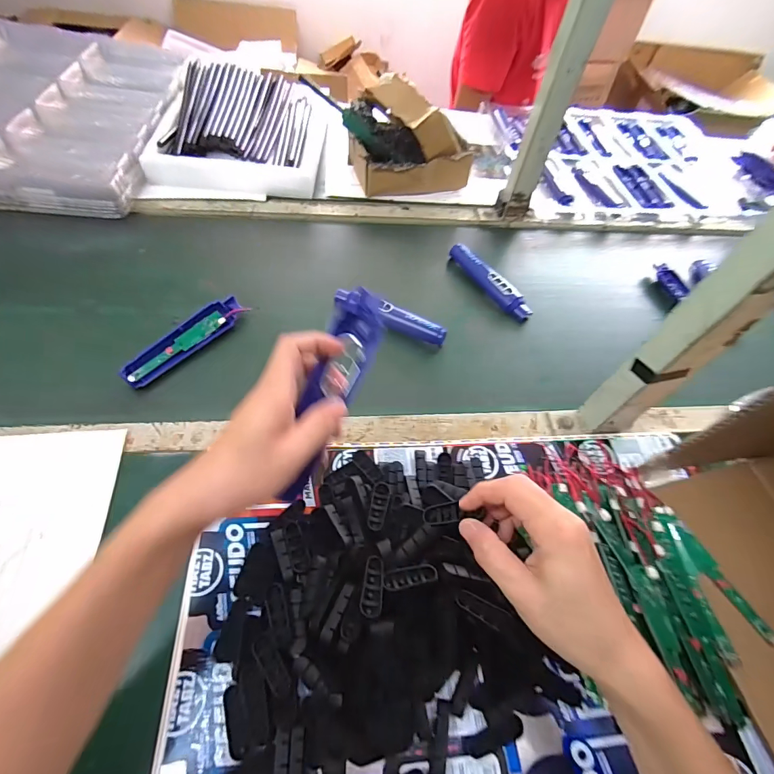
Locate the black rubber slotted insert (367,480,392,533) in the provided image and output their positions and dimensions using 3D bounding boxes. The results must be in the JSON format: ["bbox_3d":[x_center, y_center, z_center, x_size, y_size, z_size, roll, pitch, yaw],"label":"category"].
[{"bbox_3d":[-0.007,0.114,0.390,0.017,0.005,0.050,13,46,1],"label":"black rubber slotted insert"}]

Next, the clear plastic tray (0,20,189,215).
[{"bbox_3d":[-0.642,-0.562,0.785,0.455,0.063,0.638,5,55,-5],"label":"clear plastic tray"}]

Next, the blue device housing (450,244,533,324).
[{"bbox_3d":[0.165,-0.170,0.651,0.032,0.032,0.167,-26,63,-23],"label":"blue device housing"}]

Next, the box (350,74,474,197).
[{"bbox_3d":[0.036,-0.470,0.755,0.205,0.119,0.189,-9,57,-14],"label":"box"}]

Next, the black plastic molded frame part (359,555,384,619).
[{"bbox_3d":[-0.011,0.165,0.336,0.017,0.007,0.049,7,42,0],"label":"black plastic molded frame part"}]

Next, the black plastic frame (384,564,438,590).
[{"bbox_3d":[0.020,0.165,0.352,0.046,0.013,0.017,-7,57,-12],"label":"black plastic frame"}]

